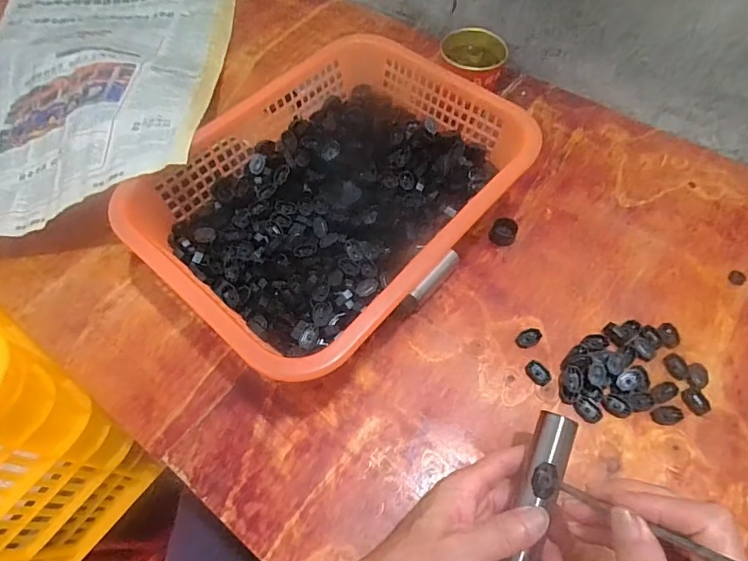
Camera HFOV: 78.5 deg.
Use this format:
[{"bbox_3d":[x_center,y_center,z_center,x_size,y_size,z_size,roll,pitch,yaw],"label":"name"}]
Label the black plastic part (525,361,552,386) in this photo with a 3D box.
[{"bbox_3d":[0.143,0.081,0.398,0.015,0.004,0.022,-35,66,-17],"label":"black plastic part"}]

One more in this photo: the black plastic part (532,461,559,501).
[{"bbox_3d":[0.115,0.134,0.307,0.016,0.006,0.022,10,62,7],"label":"black plastic part"}]

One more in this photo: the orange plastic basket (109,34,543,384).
[{"bbox_3d":[-0.033,-0.082,0.443,0.255,0.088,0.336,37,67,20],"label":"orange plastic basket"}]

